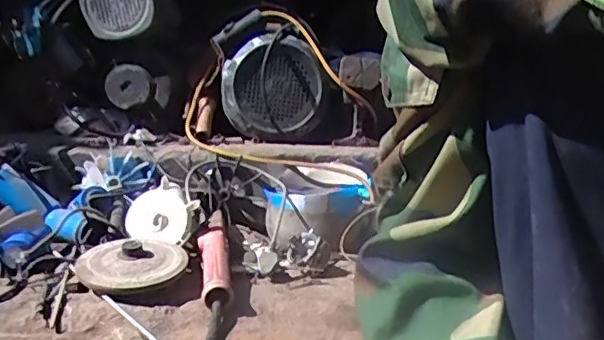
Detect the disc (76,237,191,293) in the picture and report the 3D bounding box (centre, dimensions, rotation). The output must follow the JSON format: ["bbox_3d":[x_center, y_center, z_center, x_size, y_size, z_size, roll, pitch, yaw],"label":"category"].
[{"bbox_3d":[-0.236,0.122,0.780,0.145,0.035,0.118,0,19,-3],"label":"disc"}]

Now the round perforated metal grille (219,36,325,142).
[{"bbox_3d":[-0.062,-0.186,1.298,0.237,0.215,0.063,2,6,-2],"label":"round perforated metal grille"}]

